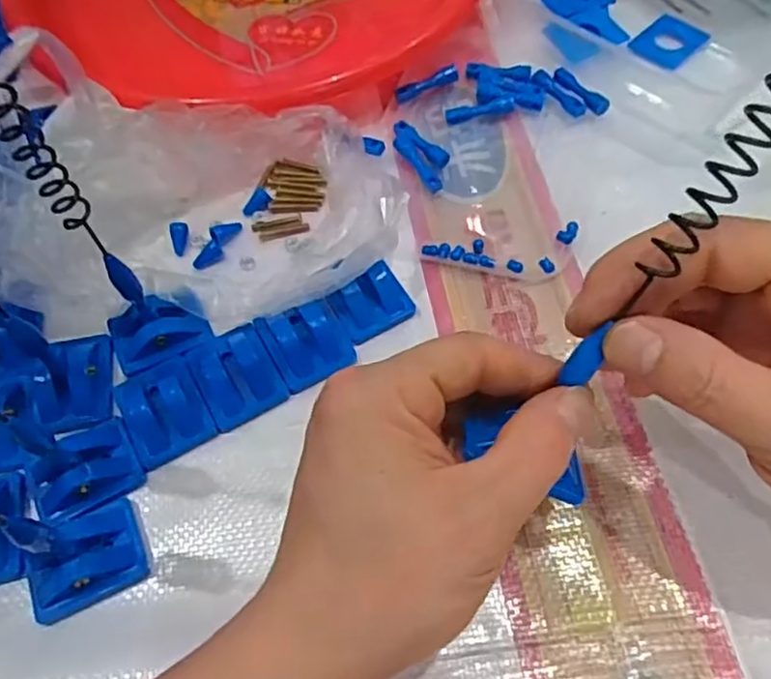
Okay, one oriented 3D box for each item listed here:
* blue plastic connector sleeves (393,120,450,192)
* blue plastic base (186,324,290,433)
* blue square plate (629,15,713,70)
[{"bbox_3d":[0.019,-0.098,0.350,0.019,0.011,0.048,-31,64,-13],"label":"blue plastic connector sleeves"},{"bbox_3d":[-0.067,0.015,0.293,0.033,0.011,0.040,-28,63,-11],"label":"blue plastic base"},{"bbox_3d":[0.166,-0.174,0.383,0.038,0.004,0.033,-40,66,-17],"label":"blue square plate"}]

